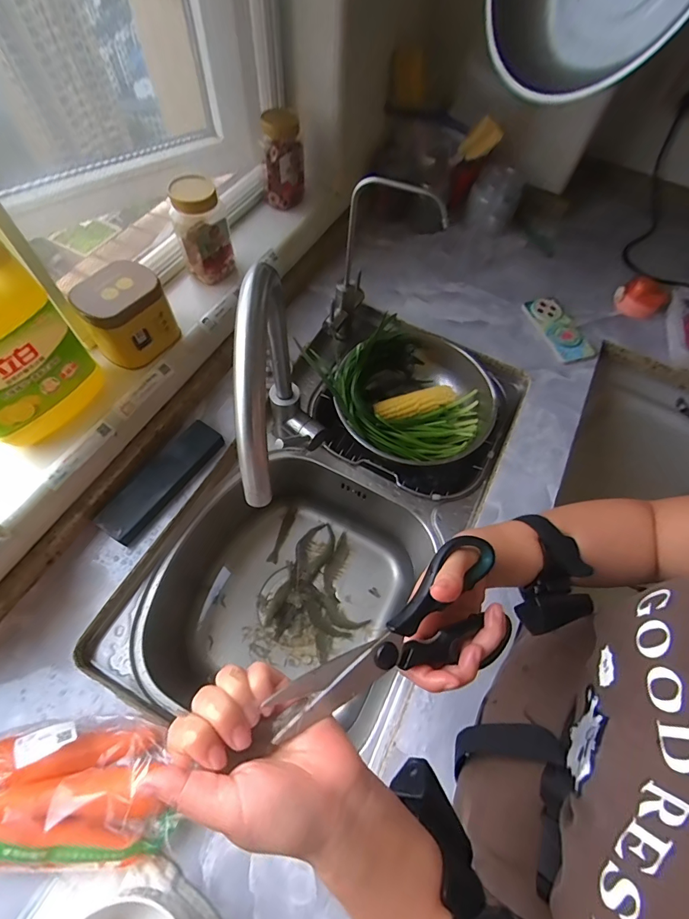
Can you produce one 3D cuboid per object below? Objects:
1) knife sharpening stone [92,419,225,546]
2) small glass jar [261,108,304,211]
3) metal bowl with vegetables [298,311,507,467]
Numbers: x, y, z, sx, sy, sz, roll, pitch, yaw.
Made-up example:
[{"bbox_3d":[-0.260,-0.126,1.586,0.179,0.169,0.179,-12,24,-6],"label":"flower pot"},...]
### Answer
[{"bbox_3d":[-0.268,0.027,0.592,0.060,0.028,0.202,33,66,13],"label":"knife sharpening stone"},{"bbox_3d":[-0.111,-0.550,0.731,0.069,0.133,0.080,2,63,-3],"label":"small glass jar"},{"bbox_3d":[0.112,-0.127,0.710,0.279,0.145,0.284,1,63,-3],"label":"metal bowl with vegetables"}]

